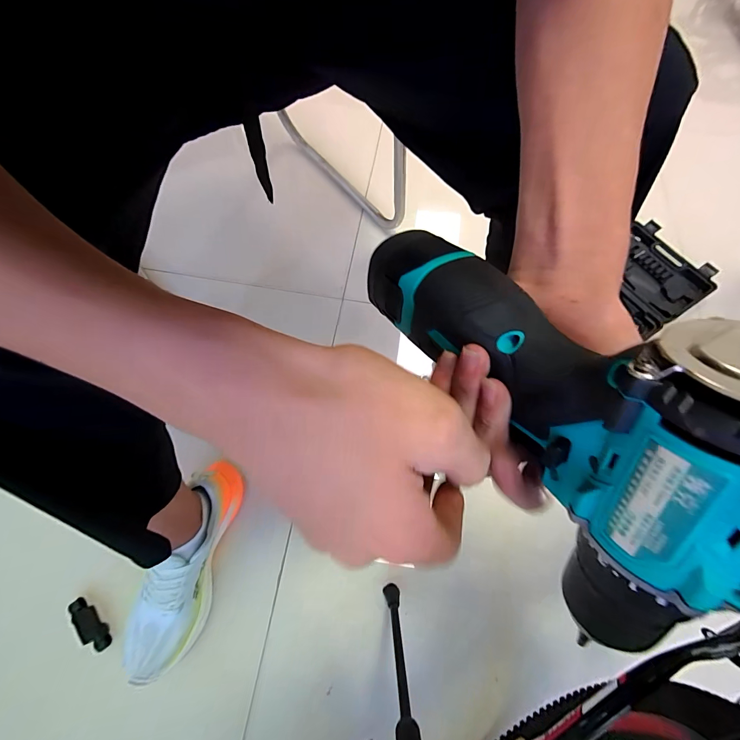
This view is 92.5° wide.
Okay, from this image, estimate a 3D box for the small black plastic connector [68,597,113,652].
[{"bbox_3d":[-0.403,0.367,0.508,0.079,0.018,0.027,39,70,14],"label":"small black plastic connector"}]

